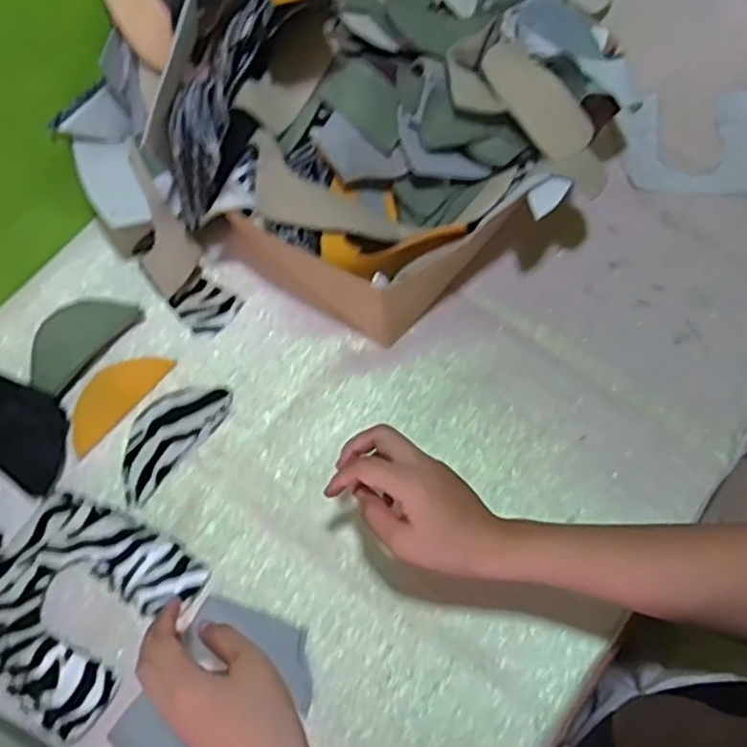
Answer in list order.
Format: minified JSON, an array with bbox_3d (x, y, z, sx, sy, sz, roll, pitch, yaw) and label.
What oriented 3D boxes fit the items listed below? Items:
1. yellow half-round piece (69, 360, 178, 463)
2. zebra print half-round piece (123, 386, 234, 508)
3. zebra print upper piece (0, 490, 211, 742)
[{"bbox_3d":[-0.231,0.019,0.645,0.047,0.005,0.107,37,73,14],"label":"yellow half-round piece"},{"bbox_3d":[-0.177,0.050,0.625,0.057,0.005,0.116,38,73,14],"label":"zebra print half-round piece"},{"bbox_3d":[-0.232,0.174,0.572,0.148,0.017,0.151,37,75,11],"label":"zebra print upper piece"}]

